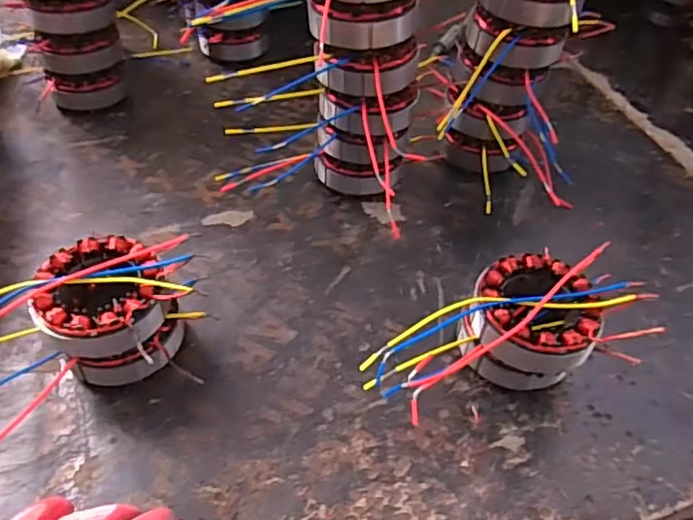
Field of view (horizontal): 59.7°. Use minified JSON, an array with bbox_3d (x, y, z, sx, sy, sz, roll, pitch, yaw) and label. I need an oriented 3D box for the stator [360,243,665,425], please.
[{"bbox_3d":[0.106,0.057,0.432,0.202,0.085,0.094,-7,49,-10],"label":"stator"}]

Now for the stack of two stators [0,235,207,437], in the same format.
[{"bbox_3d":[-0.194,0.052,0.416,0.187,0.079,0.095,-23,53,-22],"label":"stack of two stators"}]

